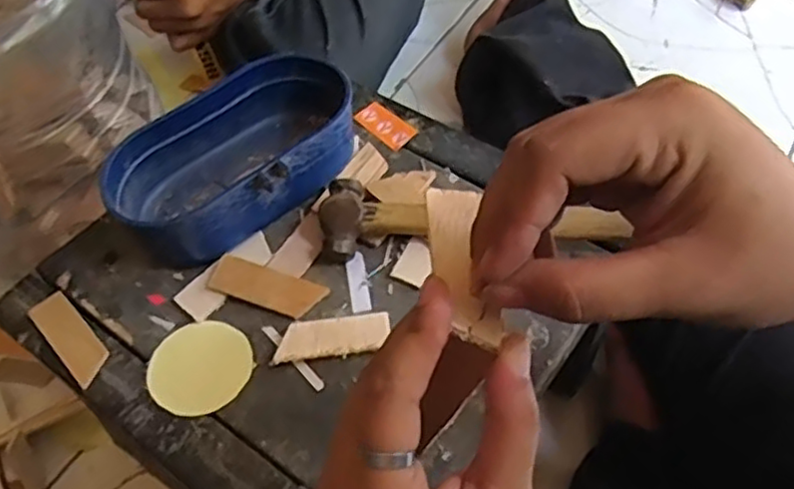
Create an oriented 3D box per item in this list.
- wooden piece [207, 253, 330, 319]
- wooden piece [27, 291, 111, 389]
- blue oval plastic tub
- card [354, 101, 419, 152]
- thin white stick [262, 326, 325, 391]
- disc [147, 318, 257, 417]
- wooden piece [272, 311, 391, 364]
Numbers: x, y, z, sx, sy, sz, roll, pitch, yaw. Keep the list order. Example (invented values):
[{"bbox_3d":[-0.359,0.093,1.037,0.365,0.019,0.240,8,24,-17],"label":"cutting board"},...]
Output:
[{"bbox_3d":[-0.073,0.023,0.386,0.064,0.006,0.023,16,57,14],"label":"wooden piece"},{"bbox_3d":[-0.181,0.050,0.378,0.021,0.004,0.065,-38,61,-22],"label":"wooden piece"},{"bbox_3d":[-0.096,-0.052,0.423,0.160,0.050,0.095,-37,61,-22],"label":"blue oval plastic tub"},{"bbox_3d":[-0.007,-0.081,0.466,0.023,0.004,0.045,-41,61,-15],"label":"card"},{"bbox_3d":[-0.055,0.059,0.365,0.006,0.004,0.050,-37,61,-22],"label":"thin white stick"},{"bbox_3d":[-0.104,0.064,0.363,0.052,0.004,0.053,-1,54,2],"label":"disc"},{"bbox_3d":[-0.034,0.049,0.368,0.060,0.005,0.024,-6,54,-2],"label":"wooden piece"}]

